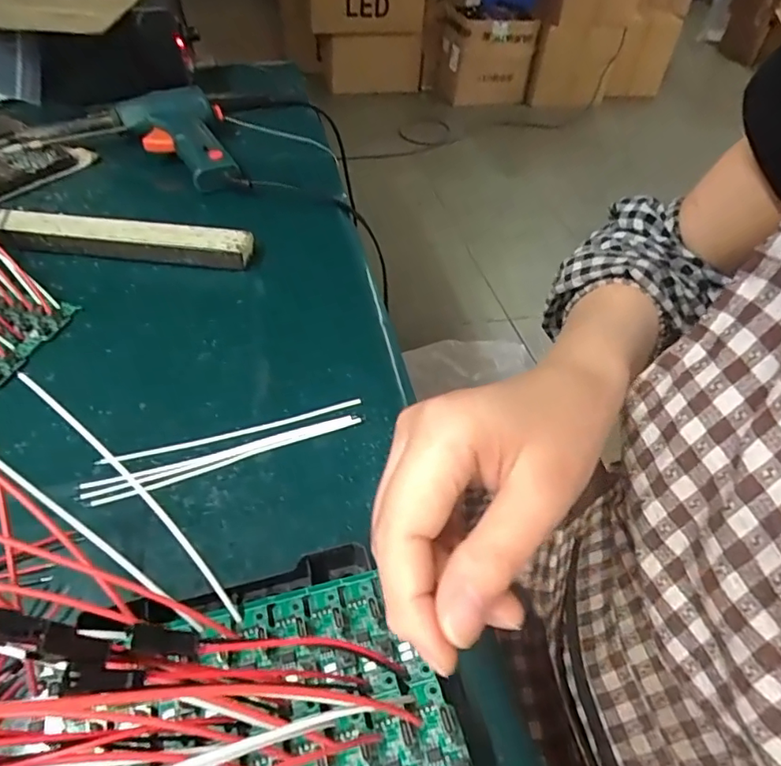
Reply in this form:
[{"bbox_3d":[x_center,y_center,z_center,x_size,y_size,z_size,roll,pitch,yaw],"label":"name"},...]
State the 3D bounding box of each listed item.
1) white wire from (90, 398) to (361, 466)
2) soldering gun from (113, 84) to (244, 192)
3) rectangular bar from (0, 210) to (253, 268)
[{"bbox_3d":[-0.085,0.026,0.302,0.142,0.004,0.007,-13,48,-16],"label":"white wire"},{"bbox_3d":[-0.204,-0.230,0.518,0.095,0.047,0.147,-14,48,-16],"label":"soldering gun"},{"bbox_3d":[-0.206,-0.109,0.418,0.199,0.022,0.025,5,45,1],"label":"rectangular bar"}]

